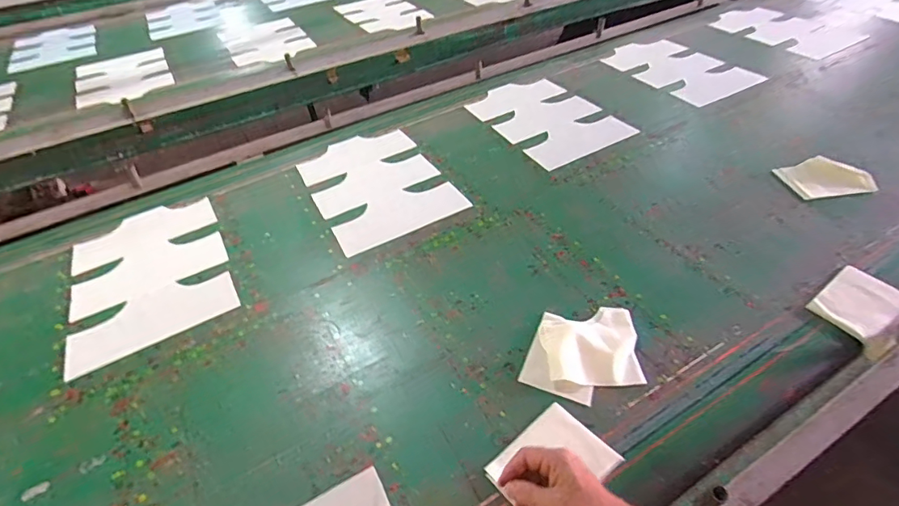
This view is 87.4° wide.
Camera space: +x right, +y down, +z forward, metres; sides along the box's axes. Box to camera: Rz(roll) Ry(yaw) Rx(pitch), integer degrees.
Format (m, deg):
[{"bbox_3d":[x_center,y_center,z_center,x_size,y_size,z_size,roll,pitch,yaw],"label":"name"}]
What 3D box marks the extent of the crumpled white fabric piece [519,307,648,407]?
[{"bbox_3d":[0.232,0.160,0.790,0.173,0.012,0.199,16,49,22],"label":"crumpled white fabric piece"}]

